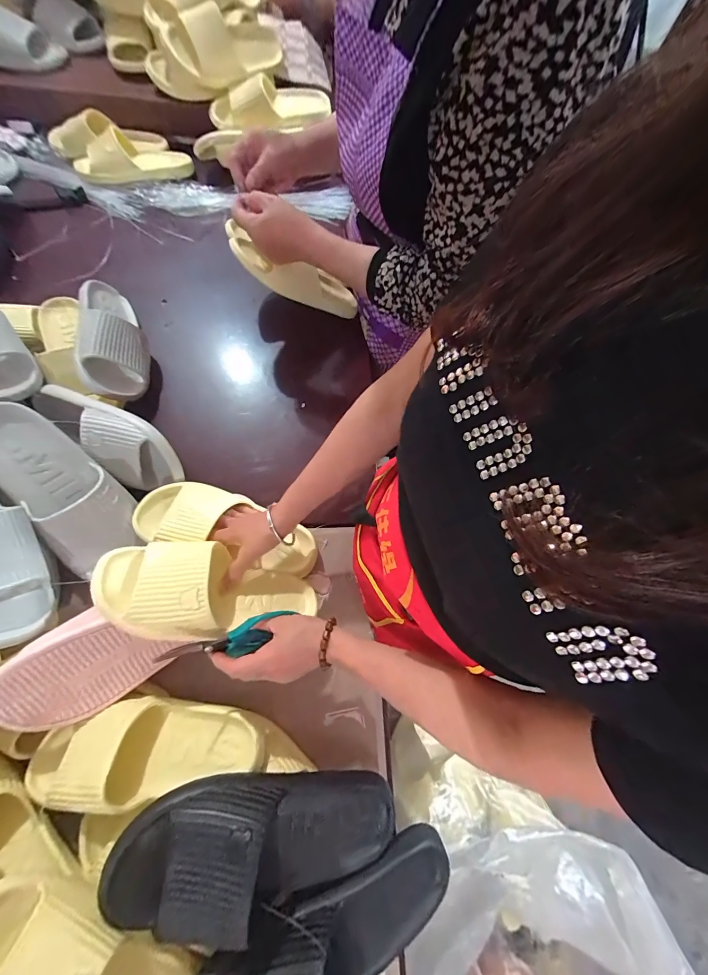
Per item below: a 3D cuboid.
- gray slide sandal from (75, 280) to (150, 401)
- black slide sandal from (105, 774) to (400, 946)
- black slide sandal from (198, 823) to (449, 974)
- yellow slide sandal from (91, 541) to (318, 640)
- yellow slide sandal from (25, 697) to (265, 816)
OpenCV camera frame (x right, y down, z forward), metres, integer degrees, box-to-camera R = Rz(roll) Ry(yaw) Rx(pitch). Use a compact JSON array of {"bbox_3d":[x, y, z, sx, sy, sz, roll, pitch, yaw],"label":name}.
[{"bbox_3d":[-0.411,-0.266,0.589,0.089,0.110,0.265,-20,71,-10],"label":"gray slide sandal"},{"bbox_3d":[-0.089,0.358,0.350,0.278,0.072,0.113,9,68,-21],"label":"black slide sandal"},{"bbox_3d":[-0.018,0.463,0.345,0.280,0.064,0.103,-8,69,-25],"label":"black slide sandal"},{"bbox_3d":[-0.163,0.123,0.412,0.245,0.063,0.101,14,67,-26],"label":"yellow slide sandal"},{"bbox_3d":[-0.233,0.290,0.385,0.247,0.065,0.091,-8,70,-5],"label":"yellow slide sandal"}]

